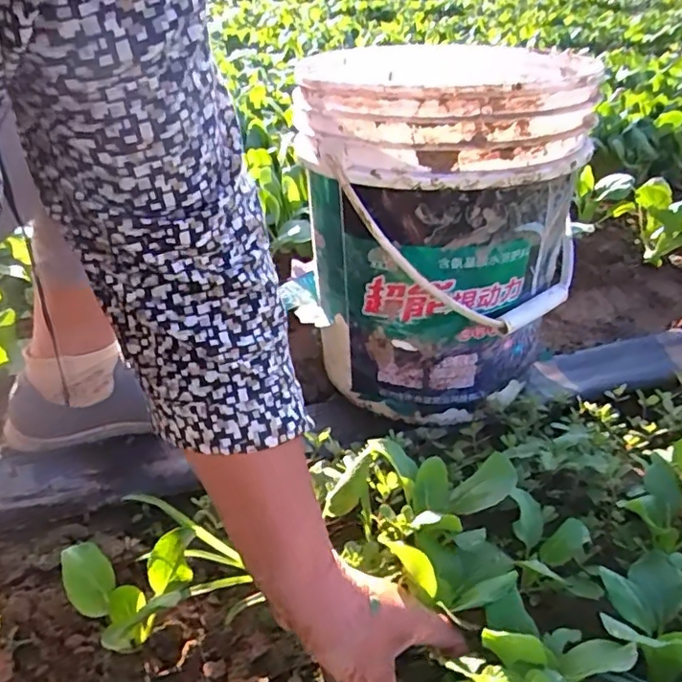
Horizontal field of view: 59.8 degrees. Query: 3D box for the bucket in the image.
[{"bbox_3d":[0.127,-0.130,0.679,0.256,0.341,0.300,15,39,24],"label":"bucket"}]

